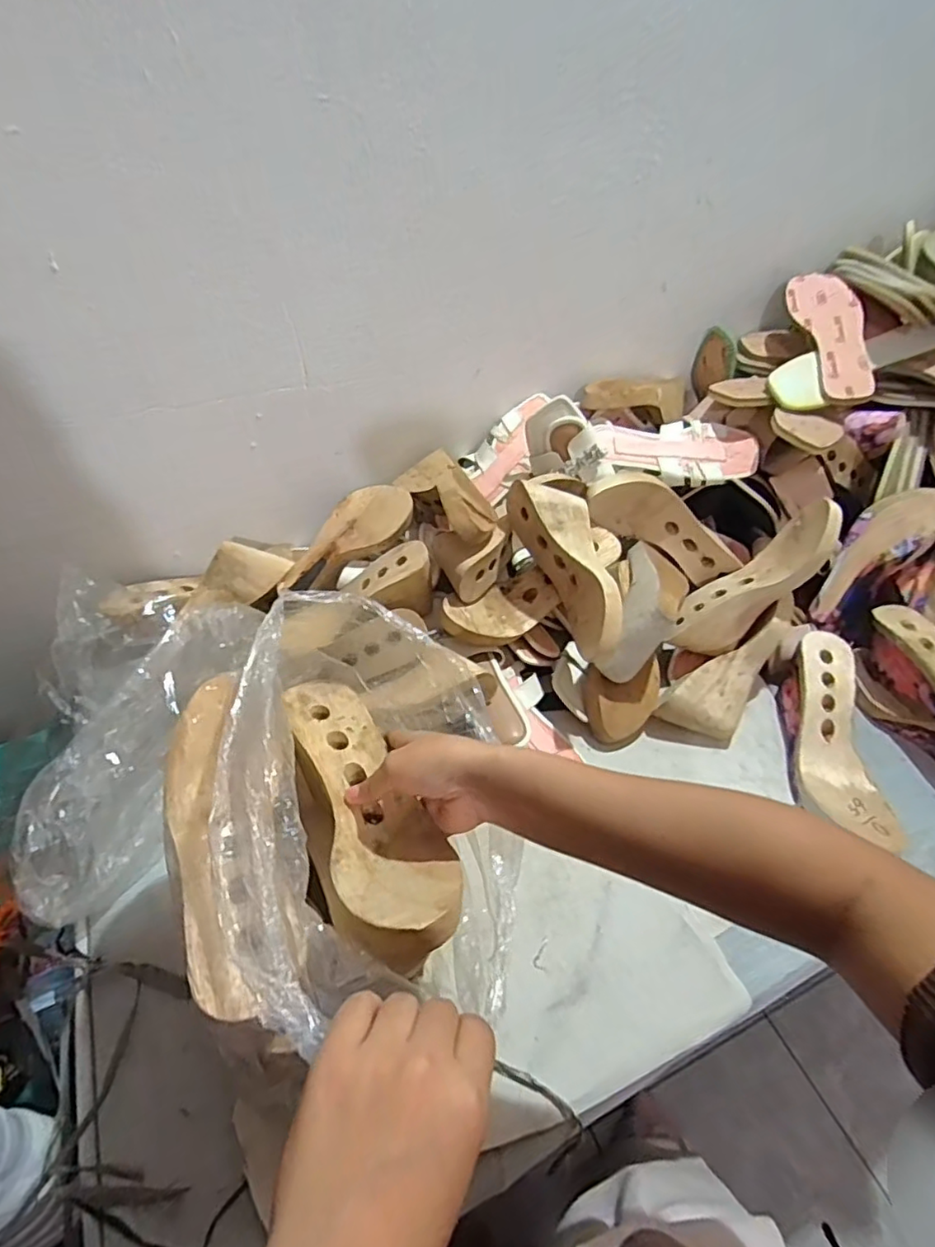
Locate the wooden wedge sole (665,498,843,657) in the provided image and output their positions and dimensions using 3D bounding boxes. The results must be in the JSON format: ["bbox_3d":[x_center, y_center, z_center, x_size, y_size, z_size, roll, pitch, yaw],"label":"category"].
[{"bbox_3d":[0.334,-0.049,0.711,0.066,0.220,0.081,24,29,-43],"label":"wooden wedge sole"}]

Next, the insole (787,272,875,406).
[{"bbox_3d":[0.493,-0.391,0.811,0.075,0.014,0.233,-9,66,12],"label":"insole"}]

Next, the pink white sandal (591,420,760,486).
[{"bbox_3d":[0.281,-0.231,0.816,0.231,0.050,0.091,2,78,-3],"label":"pink white sandal"}]

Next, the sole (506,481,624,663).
[{"bbox_3d":[0.124,-0.064,0.682,0.079,0.079,0.221,-16,67,-17],"label":"sole"}]

